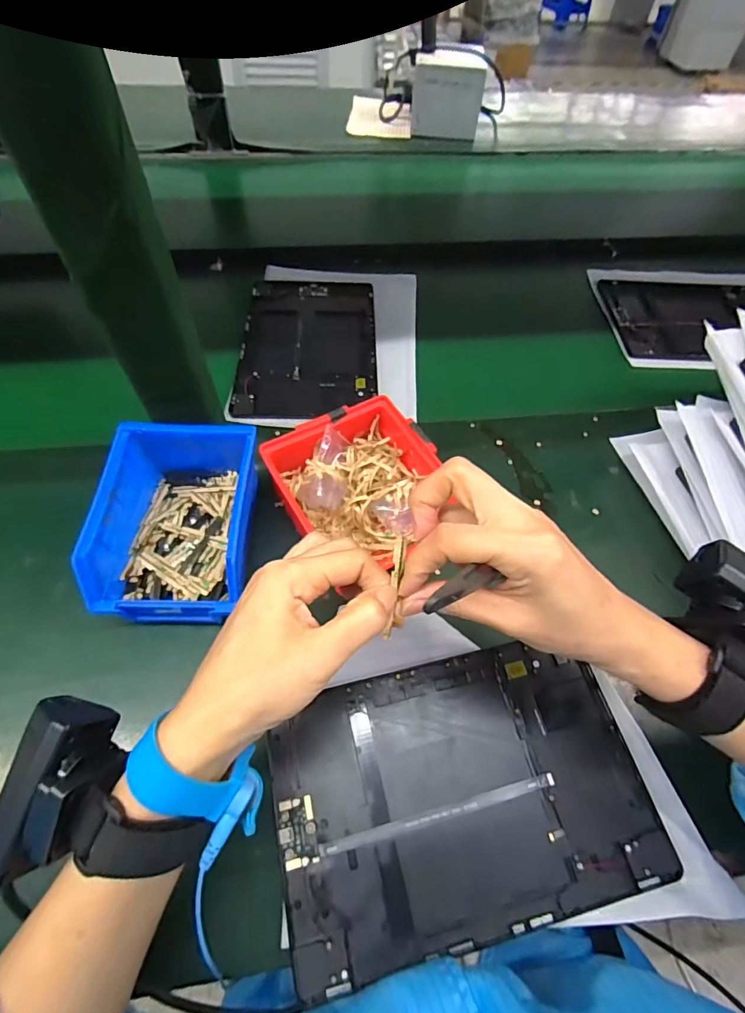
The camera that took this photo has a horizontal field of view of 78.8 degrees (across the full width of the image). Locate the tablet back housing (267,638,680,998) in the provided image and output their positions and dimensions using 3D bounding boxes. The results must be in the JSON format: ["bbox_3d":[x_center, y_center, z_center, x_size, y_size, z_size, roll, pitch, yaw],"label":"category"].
[{"bbox_3d":[0.056,0.183,0.297,0.230,0.015,0.153,-10,59,-10],"label":"tablet back housing"}]

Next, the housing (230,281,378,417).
[{"bbox_3d":[-0.073,-0.194,0.536,0.152,0.008,0.232,0,58,-3],"label":"housing"}]

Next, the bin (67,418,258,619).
[{"bbox_3d":[-0.144,0.011,0.355,0.109,0.078,0.151,3,56,-4],"label":"bin"}]

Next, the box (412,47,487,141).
[{"bbox_3d":[0.136,-0.759,0.835,0.125,0.102,0.089,3,56,-4],"label":"box"}]

